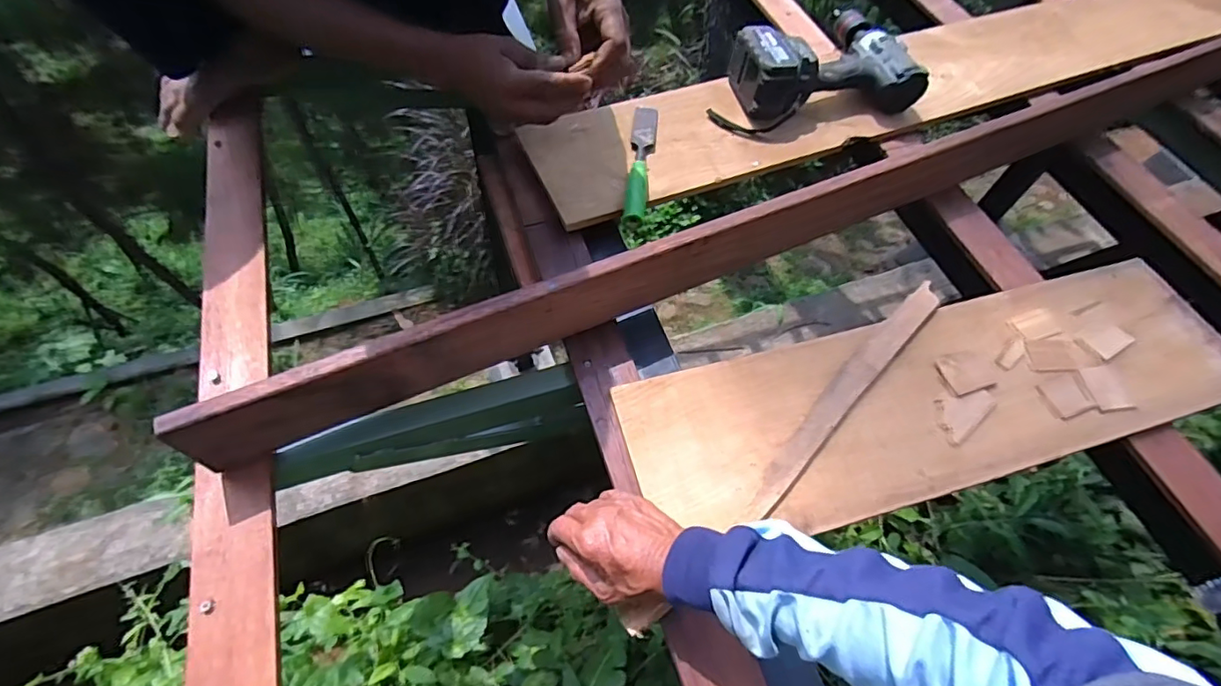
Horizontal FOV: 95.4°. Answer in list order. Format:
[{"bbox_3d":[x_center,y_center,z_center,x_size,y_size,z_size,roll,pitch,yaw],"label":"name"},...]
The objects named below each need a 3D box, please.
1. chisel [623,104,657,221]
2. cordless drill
[{"bbox_3d":[0.041,-0.238,0.720,0.034,0.022,0.229,6,59,0],"label":"chisel"},{"bbox_3d":[0.276,-0.411,0.811,0.296,0.082,0.202,-13,61,-12],"label":"cordless drill"}]

